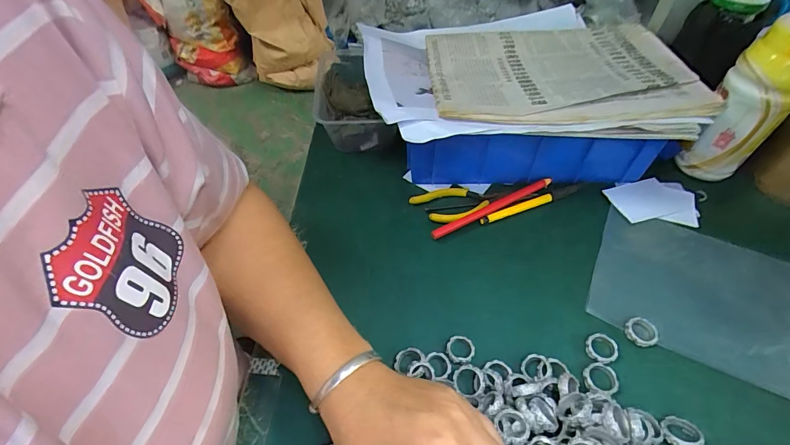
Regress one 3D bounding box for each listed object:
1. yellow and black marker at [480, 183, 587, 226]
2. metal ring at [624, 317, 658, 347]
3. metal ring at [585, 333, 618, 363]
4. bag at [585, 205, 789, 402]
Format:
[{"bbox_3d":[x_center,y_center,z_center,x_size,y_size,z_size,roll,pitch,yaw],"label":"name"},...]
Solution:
[{"bbox_3d":[0.153,-0.021,0.430,0.129,0.006,0.008,-17,53,-13],"label":"yellow and black marker"},{"bbox_3d":[0.216,0.096,0.338,0.026,0.008,0.025,0,51,0],"label":"metal ring"},{"bbox_3d":[0.177,0.107,0.330,0.025,0.006,0.024,0,51,0],"label":"metal ring"},{"bbox_3d":[0.296,0.064,0.364,0.196,0.008,0.151,23,55,17],"label":"bag"}]

